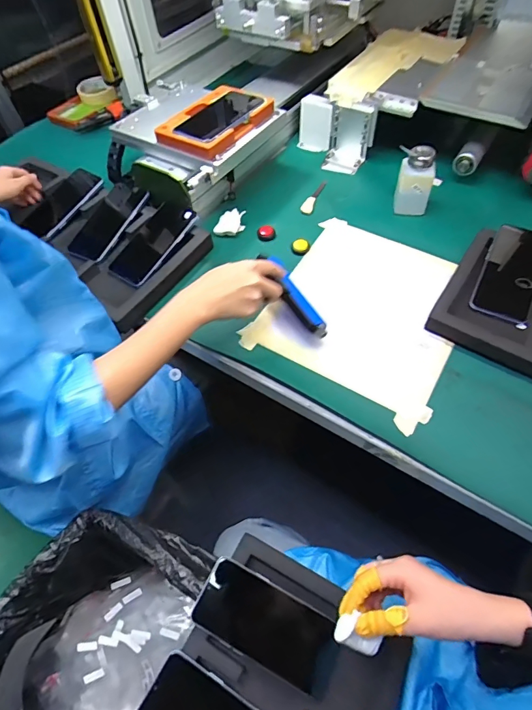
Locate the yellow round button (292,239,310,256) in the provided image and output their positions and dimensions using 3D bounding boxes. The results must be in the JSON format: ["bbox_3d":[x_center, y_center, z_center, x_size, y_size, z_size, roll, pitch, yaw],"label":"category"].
[{"bbox_3d":[0.060,-0.186,0.692,0.029,0.015,0.025,1,57,4],"label":"yellow round button"}]

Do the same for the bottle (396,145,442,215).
[{"bbox_3d":[0.264,-0.302,0.714,0.066,0.110,0.047,1,57,4],"label":"bottle"}]

